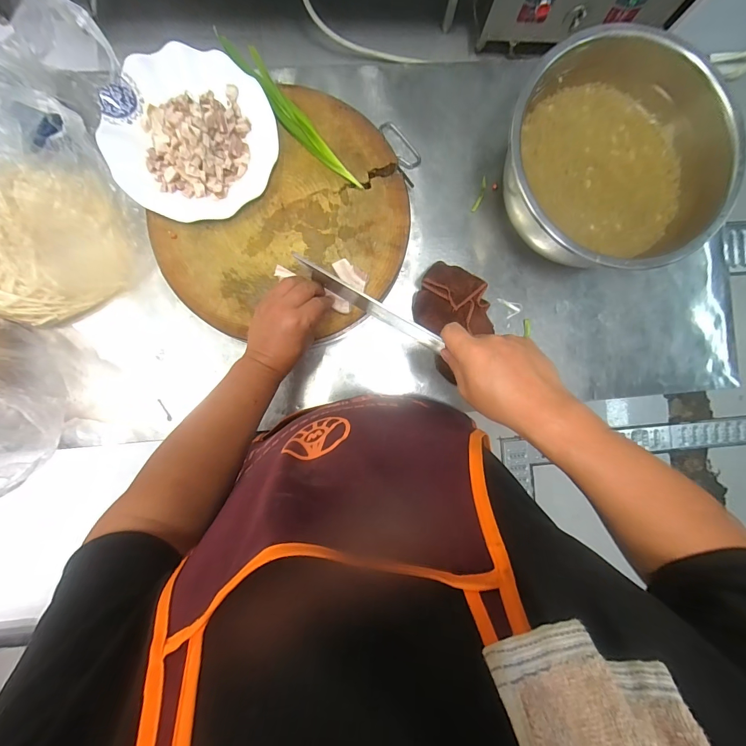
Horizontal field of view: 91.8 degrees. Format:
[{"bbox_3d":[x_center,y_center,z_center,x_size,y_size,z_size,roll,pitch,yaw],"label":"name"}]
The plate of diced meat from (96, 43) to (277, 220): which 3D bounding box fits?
[{"bbox_3d":[-0.242,-0.317,0.479,0.214,0.050,0.202,0,90,-3],"label":"plate of diced meat"}]

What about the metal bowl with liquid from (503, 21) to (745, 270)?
[{"bbox_3d":[0.344,-0.311,0.551,0.309,0.133,0.321,0,90,-3],"label":"metal bowl with liquid"}]

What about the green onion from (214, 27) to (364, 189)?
[{"bbox_3d":[-0.114,-0.355,0.497,0.032,0.025,0.255,-40,92,-3],"label":"green onion"}]

